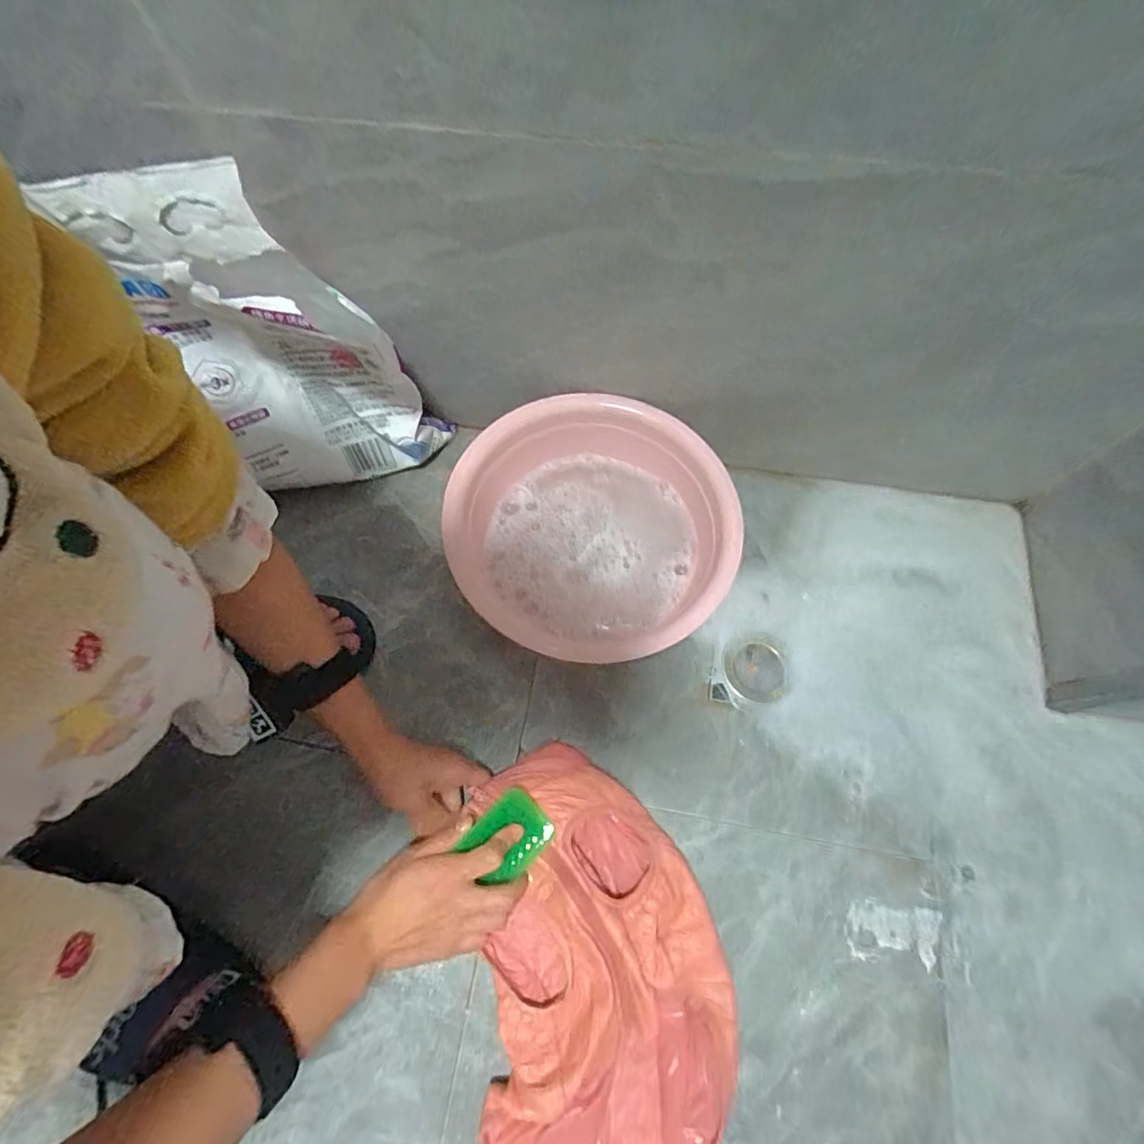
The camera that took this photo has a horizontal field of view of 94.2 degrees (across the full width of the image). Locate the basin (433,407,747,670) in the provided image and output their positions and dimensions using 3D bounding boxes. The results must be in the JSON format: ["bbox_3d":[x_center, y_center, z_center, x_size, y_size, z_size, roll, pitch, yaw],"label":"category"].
[{"bbox_3d":[0.018,-0.042,0.554,0.250,0.116,0.272,0,68,-1],"label":"basin"}]

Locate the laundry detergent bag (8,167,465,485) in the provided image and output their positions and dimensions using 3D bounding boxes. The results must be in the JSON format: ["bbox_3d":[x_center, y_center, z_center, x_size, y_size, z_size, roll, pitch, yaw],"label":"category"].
[{"bbox_3d":[-0.248,-0.186,0.499,0.202,0.325,0.076,-8,68,-4],"label":"laundry detergent bag"}]

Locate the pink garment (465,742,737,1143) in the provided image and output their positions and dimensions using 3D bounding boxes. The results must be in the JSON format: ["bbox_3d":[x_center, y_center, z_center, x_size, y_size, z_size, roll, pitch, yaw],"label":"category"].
[{"bbox_3d":[0.013,0.322,0.448,0.198,0.030,0.330,-13,68,-6],"label":"pink garment"}]

